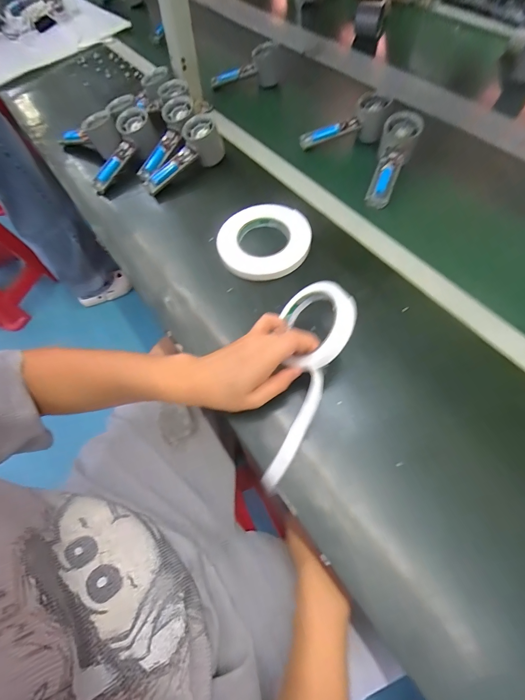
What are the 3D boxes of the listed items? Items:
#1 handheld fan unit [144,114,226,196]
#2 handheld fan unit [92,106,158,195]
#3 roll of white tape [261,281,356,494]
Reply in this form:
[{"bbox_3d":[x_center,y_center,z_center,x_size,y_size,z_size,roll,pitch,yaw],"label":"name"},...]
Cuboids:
[{"bbox_3d":[-0.141,-0.335,0.541,0.158,0.057,0.048,-34,66,6],"label":"handheld fan unit"},{"bbox_3d":[-0.252,-0.356,0.555,0.063,0.054,0.161,40,95,19],"label":"handheld fan unit"},{"bbox_3d":[0.042,0.035,0.329,0.074,0.062,0.226,13,79,9],"label":"roll of white tape"}]

